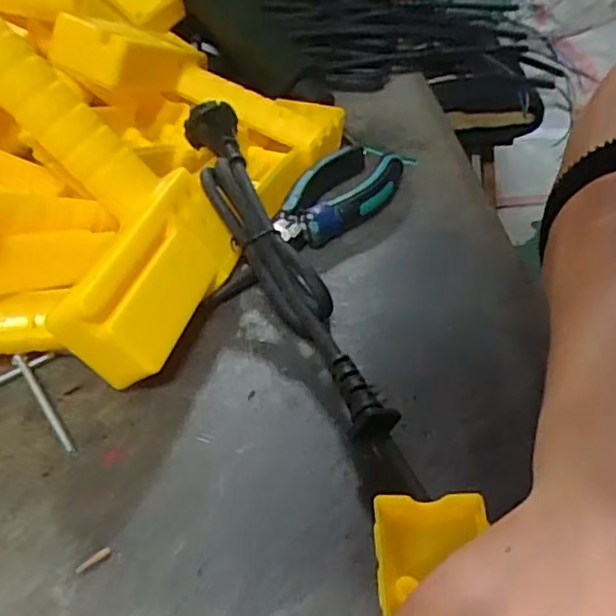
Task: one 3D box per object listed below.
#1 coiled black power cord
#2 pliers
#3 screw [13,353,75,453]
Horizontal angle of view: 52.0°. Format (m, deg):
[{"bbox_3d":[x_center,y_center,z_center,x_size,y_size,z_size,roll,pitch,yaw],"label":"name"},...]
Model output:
[{"bbox_3d":[-0.017,-0.024,0.306,0.036,0.056,0.245,-16,43,-16],"label":"coiled black power cord"},{"bbox_3d":[0.024,-0.072,0.381,0.046,0.022,0.123,25,47,27],"label":"pliers"},{"bbox_3d":[-0.114,0.040,0.272,0.005,0.009,0.061,-27,47,-26],"label":"screw"}]

